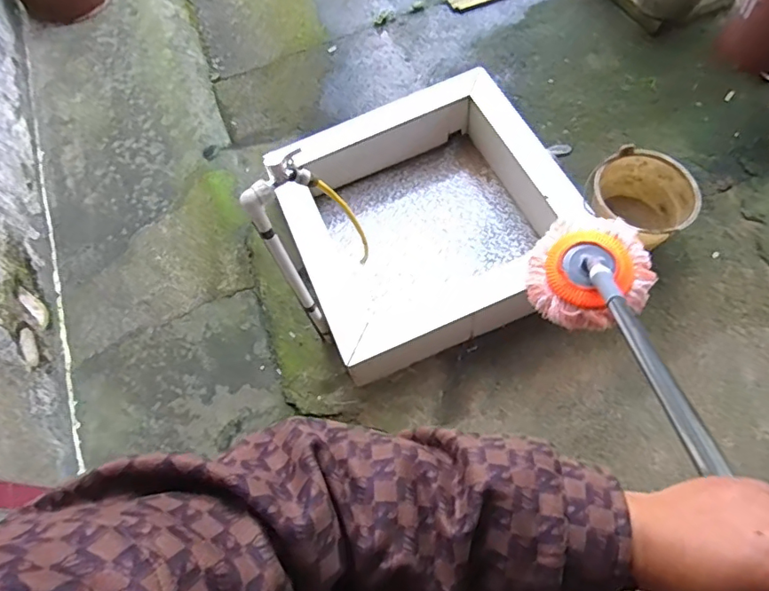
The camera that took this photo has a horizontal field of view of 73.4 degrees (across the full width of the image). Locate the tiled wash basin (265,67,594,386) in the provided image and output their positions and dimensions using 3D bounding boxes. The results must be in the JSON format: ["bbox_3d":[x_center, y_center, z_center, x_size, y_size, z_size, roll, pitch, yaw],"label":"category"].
[{"bbox_3d":[0.119,-0.238,1.506,0.783,0.189,0.723,-23,64,-9],"label":"tiled wash basin"}]

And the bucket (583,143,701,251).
[{"bbox_3d":[0.700,-0.246,1.446,0.265,0.199,0.258,-4,62,8],"label":"bucket"}]

